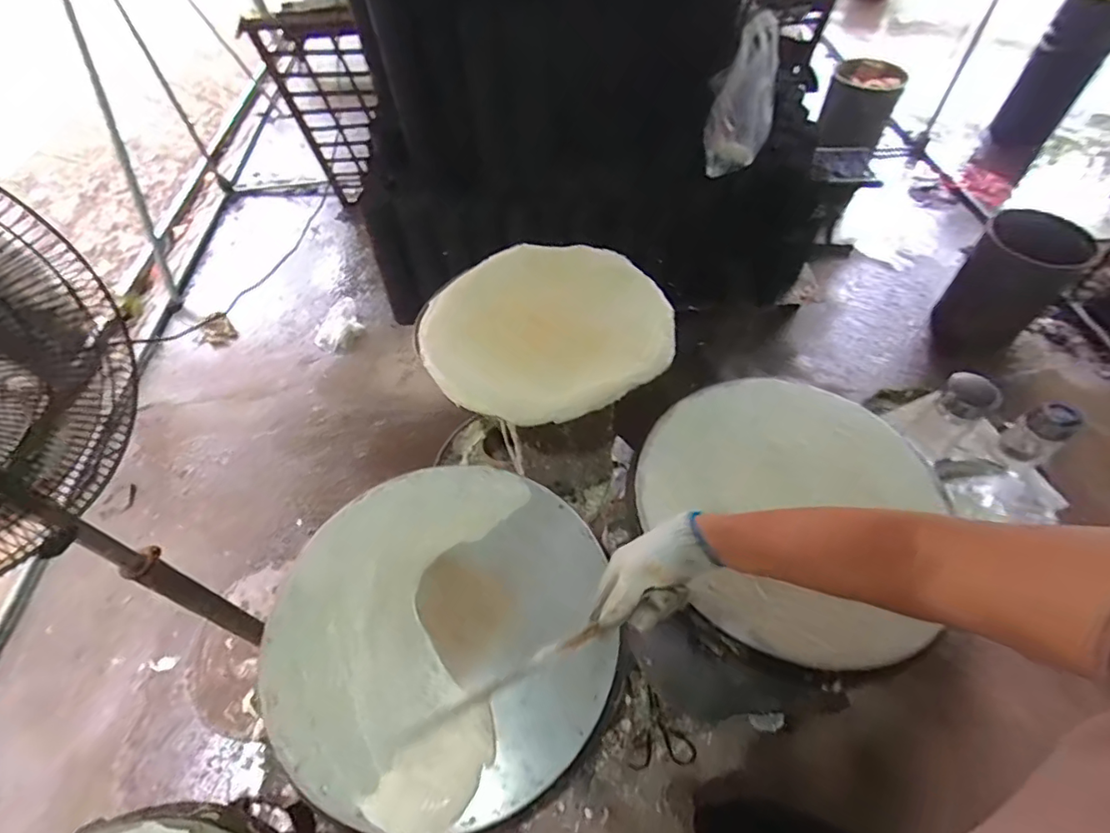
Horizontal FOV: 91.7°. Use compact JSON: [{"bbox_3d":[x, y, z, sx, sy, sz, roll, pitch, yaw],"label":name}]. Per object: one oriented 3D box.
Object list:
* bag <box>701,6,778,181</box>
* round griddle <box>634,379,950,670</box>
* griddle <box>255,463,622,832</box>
[{"bbox_3d":[0.511,-0.872,1.457,0.173,0.367,0.168,15,56,13],"label":"bag"},{"bbox_3d":[0.291,0.097,0.690,0.346,0.038,0.384,25,59,20],"label":"round griddle"},{"bbox_3d":[-0.131,0.226,0.611,0.371,0.043,0.379,-1,54,2],"label":"griddle"}]

